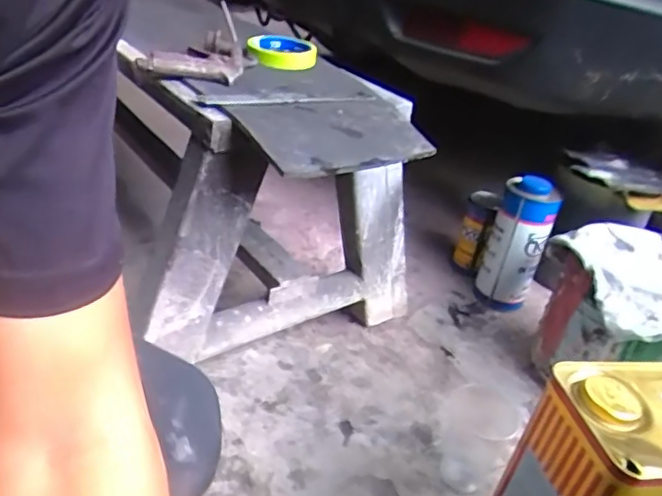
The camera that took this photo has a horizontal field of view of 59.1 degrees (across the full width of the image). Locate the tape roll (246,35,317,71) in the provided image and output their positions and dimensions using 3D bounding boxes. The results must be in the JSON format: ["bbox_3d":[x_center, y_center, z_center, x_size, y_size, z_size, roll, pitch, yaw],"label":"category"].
[{"bbox_3d":[-0.066,-0.257,0.761,0.077,0.026,0.085,-13,37,-34],"label":"tape roll"}]

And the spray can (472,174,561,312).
[{"bbox_3d":[0.289,-0.002,0.923,0.088,0.207,0.089,18,31,15],"label":"spray can"}]

